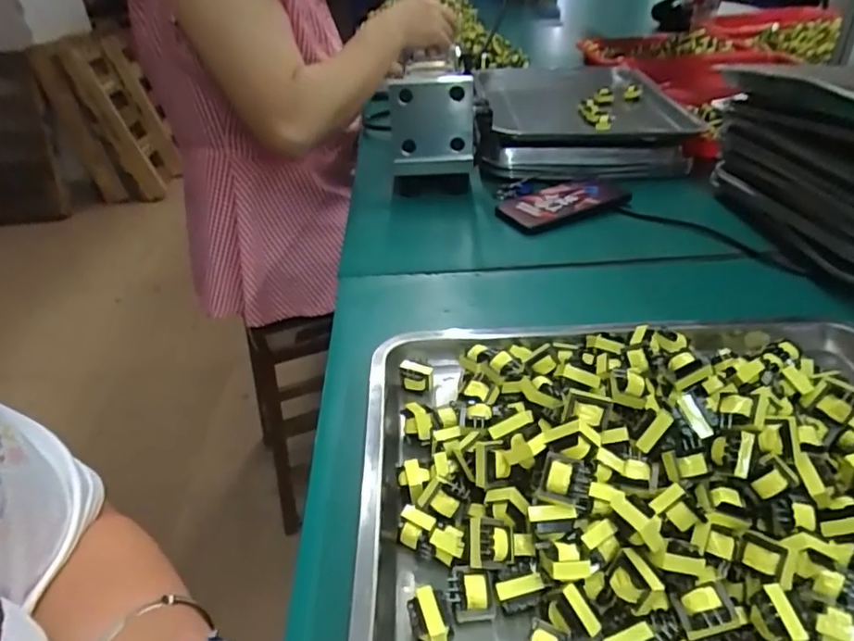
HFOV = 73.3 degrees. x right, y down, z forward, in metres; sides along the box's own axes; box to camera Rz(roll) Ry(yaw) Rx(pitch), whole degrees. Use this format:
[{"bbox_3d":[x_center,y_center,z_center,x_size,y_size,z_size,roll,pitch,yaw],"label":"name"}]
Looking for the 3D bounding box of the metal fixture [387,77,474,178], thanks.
[{"bbox_3d":[0.007,-0.228,0.712,0.101,0.140,0.050,5,34,8],"label":"metal fixture"}]

